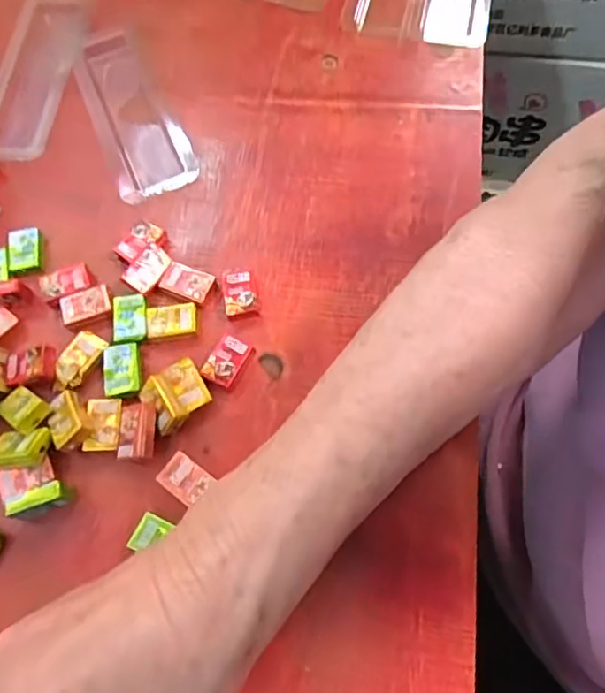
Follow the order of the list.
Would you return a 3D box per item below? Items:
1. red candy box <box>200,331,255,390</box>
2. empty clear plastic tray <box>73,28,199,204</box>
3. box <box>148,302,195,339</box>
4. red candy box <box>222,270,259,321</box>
[{"bbox_3d":[-0.036,0.007,0.277,0.019,0.008,0.025,25,72,12],"label":"red candy box"},{"bbox_3d":[-0.103,-0.143,0.338,0.045,0.008,0.131,-23,69,-6],"label":"empty clear plastic tray"},{"bbox_3d":[-0.066,-0.013,0.285,0.025,0.005,0.017,-7,68,0],"label":"box"},{"bbox_3d":[-0.032,-0.026,0.290,0.016,0.008,0.027,-11,68,-1],"label":"red candy box"}]

